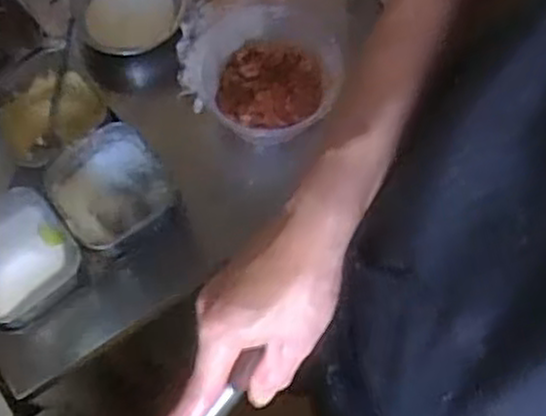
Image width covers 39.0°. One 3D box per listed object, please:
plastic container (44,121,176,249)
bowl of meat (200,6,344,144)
[{"bbox_3d":[-0.153,-0.018,0.727,0.102,0.054,0.102,-29,73,-11],"label":"plastic container"},{"bbox_3d":[-0.001,-0.129,0.804,0.138,0.070,0.139,0,70,-1],"label":"bowl of meat"}]

